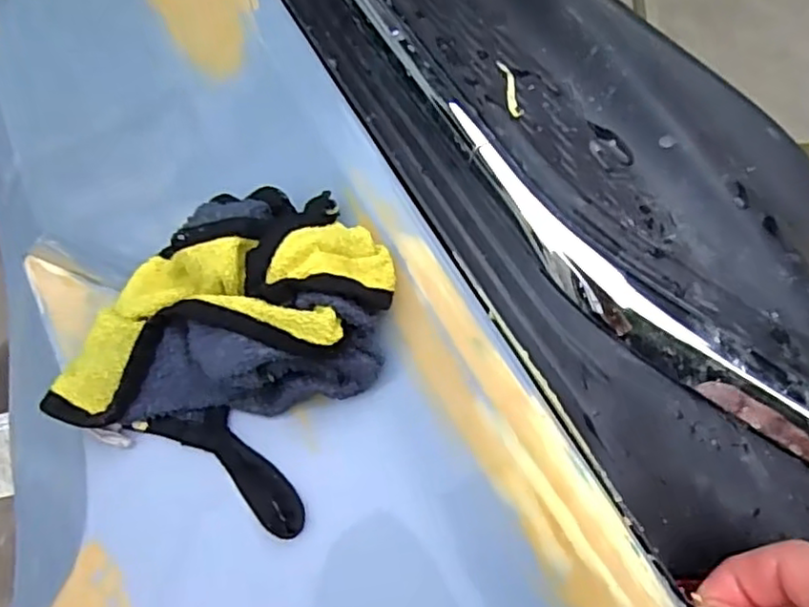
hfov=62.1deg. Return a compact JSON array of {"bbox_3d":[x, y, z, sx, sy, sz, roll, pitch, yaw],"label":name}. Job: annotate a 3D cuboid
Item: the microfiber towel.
[{"bbox_3d":[-0.062,0.011,0.263,0.103,0.061,0.120,26,64,15],"label":"microfiber towel"}]

